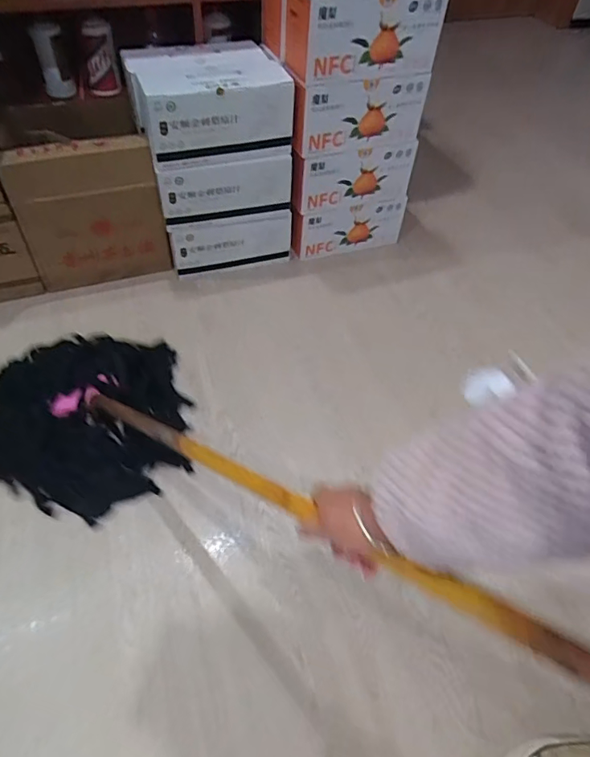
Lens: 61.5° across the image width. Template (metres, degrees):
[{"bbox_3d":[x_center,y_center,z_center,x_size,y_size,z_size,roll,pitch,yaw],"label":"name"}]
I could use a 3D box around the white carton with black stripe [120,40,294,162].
[{"bbox_3d":[-0.188,-0.614,1.077,0.325,0.133,0.251,-10,52,-12],"label":"white carton with black stripe"}]

